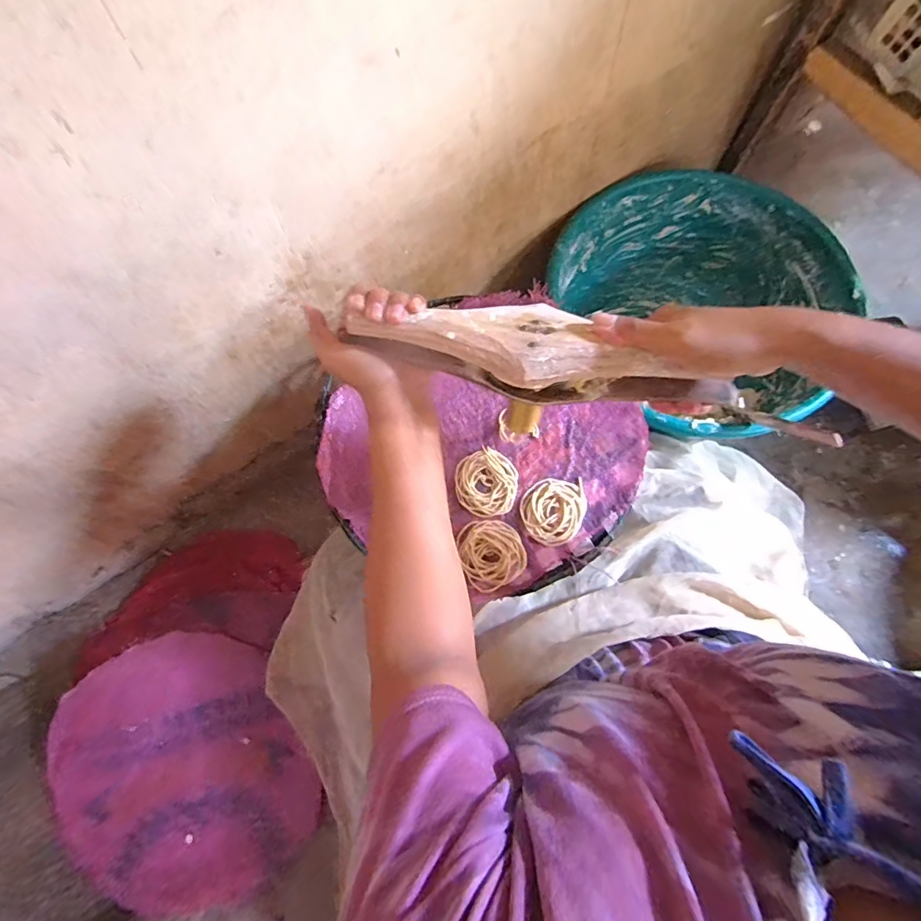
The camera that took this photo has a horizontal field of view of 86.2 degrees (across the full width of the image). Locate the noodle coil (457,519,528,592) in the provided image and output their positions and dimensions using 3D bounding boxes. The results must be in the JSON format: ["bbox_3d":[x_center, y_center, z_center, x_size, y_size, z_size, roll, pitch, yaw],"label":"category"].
[{"bbox_3d":[0.034,0.095,0.507,0.063,0.009,0.070,-13,72,-3],"label":"noodle coil"}]

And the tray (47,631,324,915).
[{"bbox_3d":[-0.391,0.421,0.681,0.329,0.061,0.344,-27,73,-8],"label":"tray"}]

